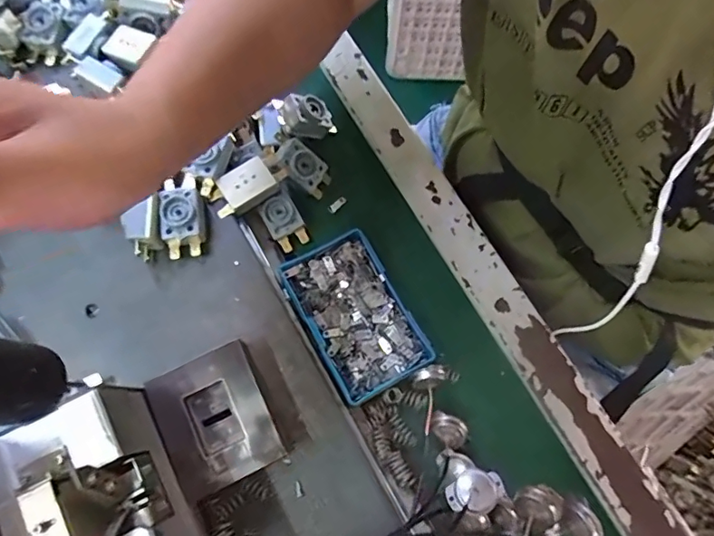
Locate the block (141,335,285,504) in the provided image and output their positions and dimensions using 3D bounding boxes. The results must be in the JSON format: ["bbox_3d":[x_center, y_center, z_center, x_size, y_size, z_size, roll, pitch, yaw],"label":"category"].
[{"bbox_3d":[-0.089,0.097,0.328,0.067,0.025,0.079,-25,75,-8],"label":"block"}]

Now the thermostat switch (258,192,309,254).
[{"bbox_3d":[-0.058,-0.036,0.404,0.027,0.017,0.043,-31,97,-6],"label":"thermostat switch"}]

